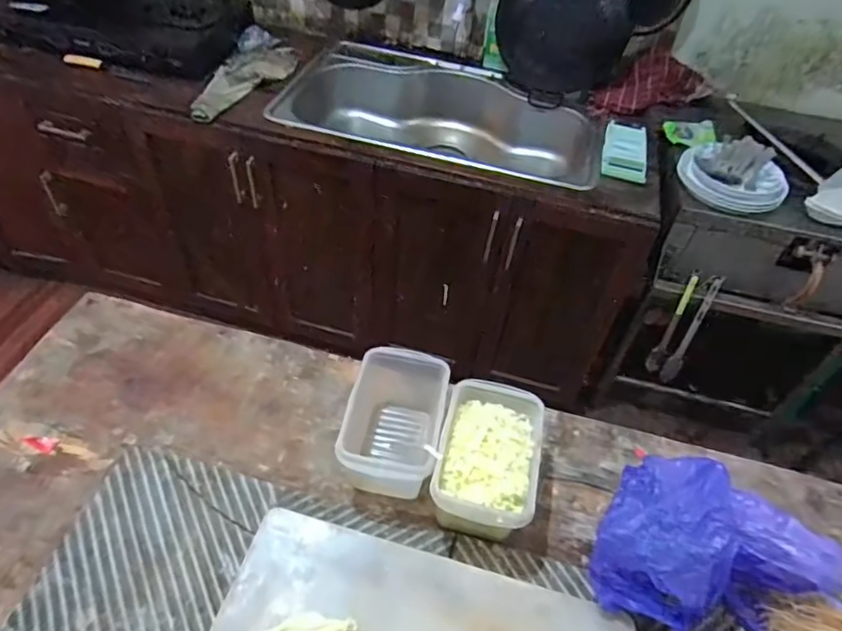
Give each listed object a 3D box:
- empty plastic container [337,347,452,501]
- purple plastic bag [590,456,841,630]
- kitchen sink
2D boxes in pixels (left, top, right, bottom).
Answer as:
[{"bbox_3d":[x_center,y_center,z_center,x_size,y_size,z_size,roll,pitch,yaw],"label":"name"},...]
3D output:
[{"bbox_3d":[-0.030,0.123,0.663,0.109,0.105,0.170,10,47,4],"label":"empty plastic container"},{"bbox_3d":[0.283,0.222,0.553,0.205,0.146,0.145,12,48,7],"label":"purple plastic bag"},{"bbox_3d":[0.047,-0.502,1.559,0.846,0.213,0.486,16,48,10],"label":"kitchen sink"}]

